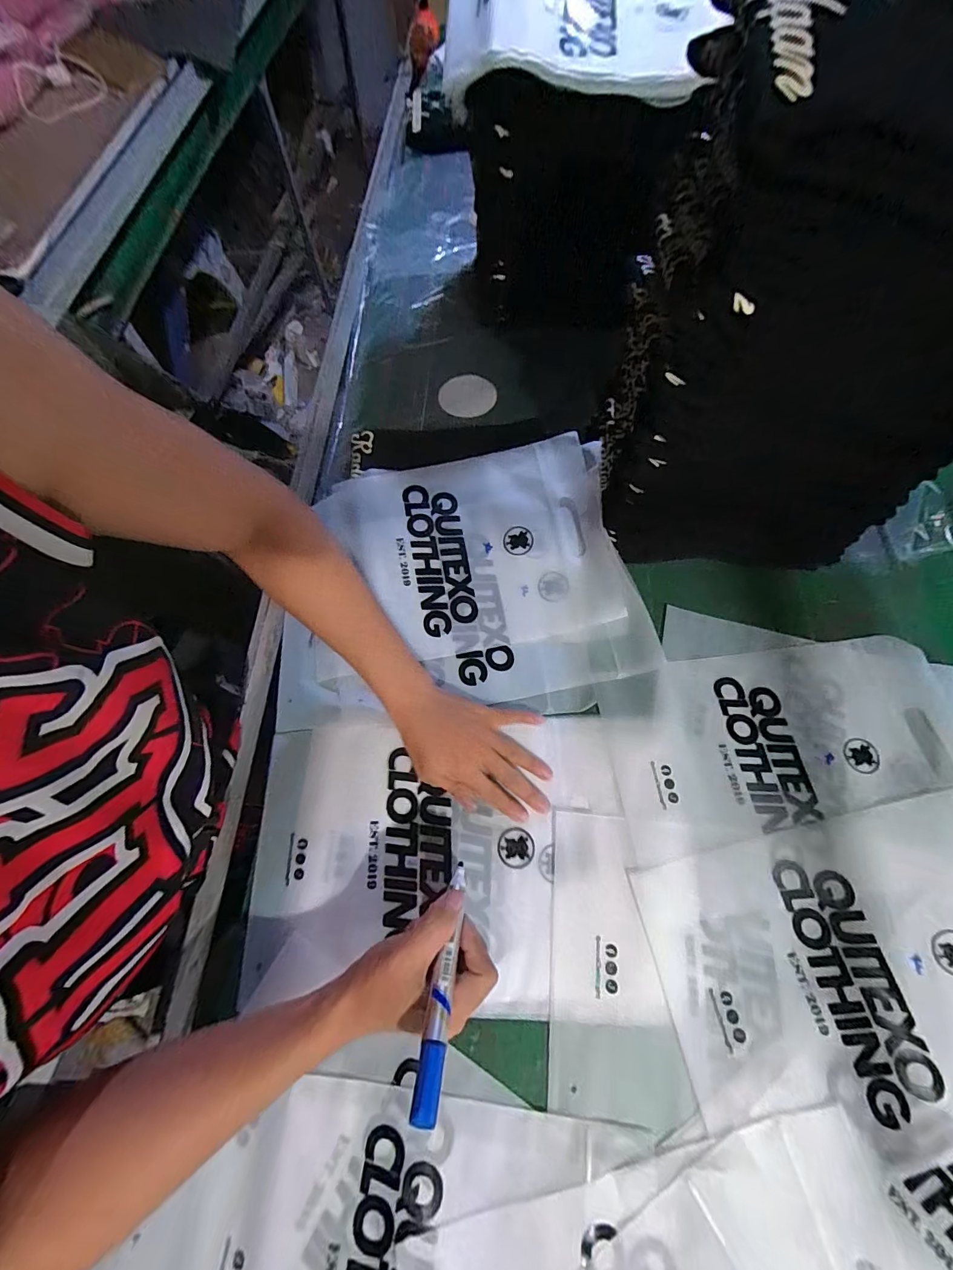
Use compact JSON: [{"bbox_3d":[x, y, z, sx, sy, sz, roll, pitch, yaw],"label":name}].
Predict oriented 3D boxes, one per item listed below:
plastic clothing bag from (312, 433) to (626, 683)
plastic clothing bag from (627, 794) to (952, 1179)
[{"bbox_3d":[-0.021,-0.100,0.547,0.343,0.060,0.250,-10,67,-4],"label":"plastic clothing bag"},{"bbox_3d":[0.349,0.301,0.403,0.364,0.013,0.242,-11,68,-3],"label":"plastic clothing bag"}]

